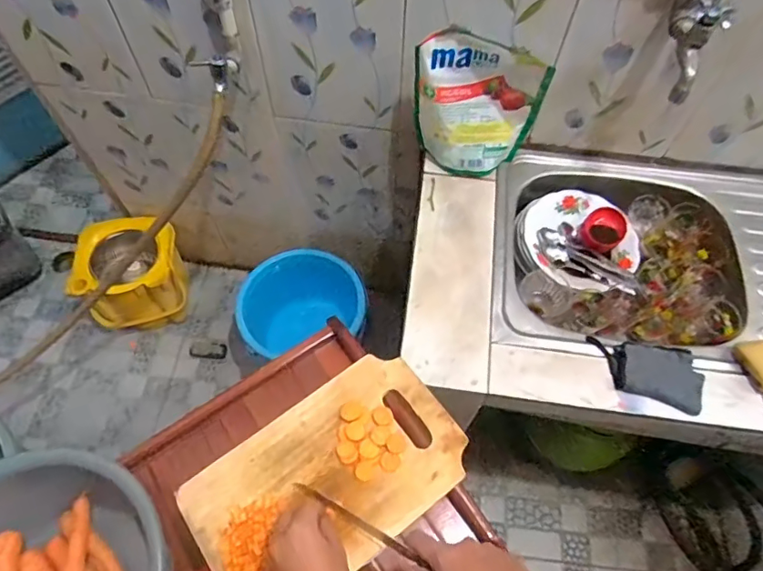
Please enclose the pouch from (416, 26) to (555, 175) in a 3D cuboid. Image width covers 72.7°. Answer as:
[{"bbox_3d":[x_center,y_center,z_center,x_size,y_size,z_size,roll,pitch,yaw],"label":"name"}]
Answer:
[{"bbox_3d":[0.149,-0.282,0.840,0.193,0.242,0.059,8,62,3],"label":"pouch"}]

